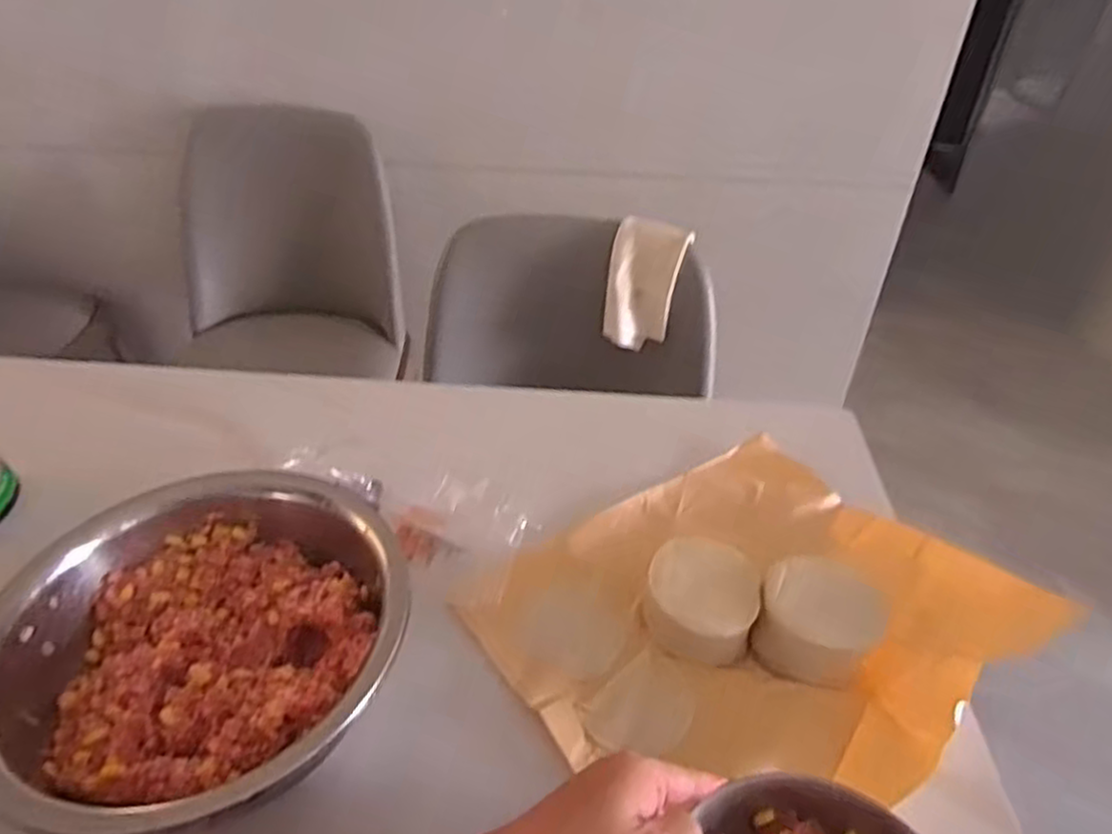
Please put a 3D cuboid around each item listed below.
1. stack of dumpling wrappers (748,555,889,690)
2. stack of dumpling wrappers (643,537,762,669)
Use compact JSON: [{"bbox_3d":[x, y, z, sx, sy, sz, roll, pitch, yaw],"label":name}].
[{"bbox_3d":[0.202,0.160,0.566,0.090,0.062,0.080,19,42,21],"label":"stack of dumpling wrappers"},{"bbox_3d":[0.118,0.149,0.596,0.087,0.058,0.086,19,42,21],"label":"stack of dumpling wrappers"}]

